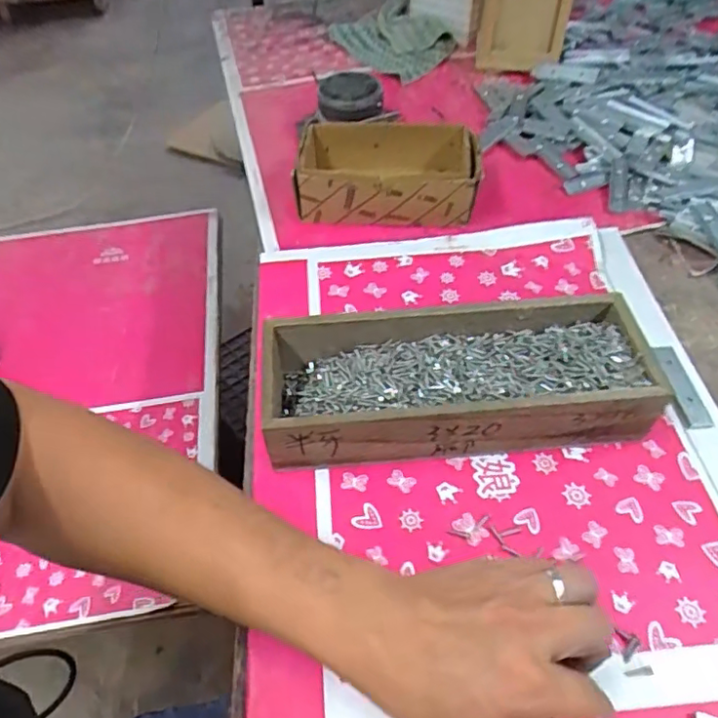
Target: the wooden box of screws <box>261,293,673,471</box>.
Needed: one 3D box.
[{"bbox_3d":[0.069,0.017,0.447,0.286,0.064,0.107,-6,51,-1],"label":"wooden box of screws"}]

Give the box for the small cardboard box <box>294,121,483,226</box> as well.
[{"bbox_3d":[0.029,-0.202,0.633,0.184,0.054,0.118,-2,51,2],"label":"small cardboard box"}]

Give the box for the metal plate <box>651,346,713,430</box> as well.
[{"bbox_3d":[0.261,0.022,0.479,0.022,0.004,0.079,0,53,-8],"label":"metal plate"}]

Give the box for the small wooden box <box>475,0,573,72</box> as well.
[{"bbox_3d":[0.215,-0.476,0.784,0.112,0.137,0.123,4,52,7],"label":"small wooden box"}]

